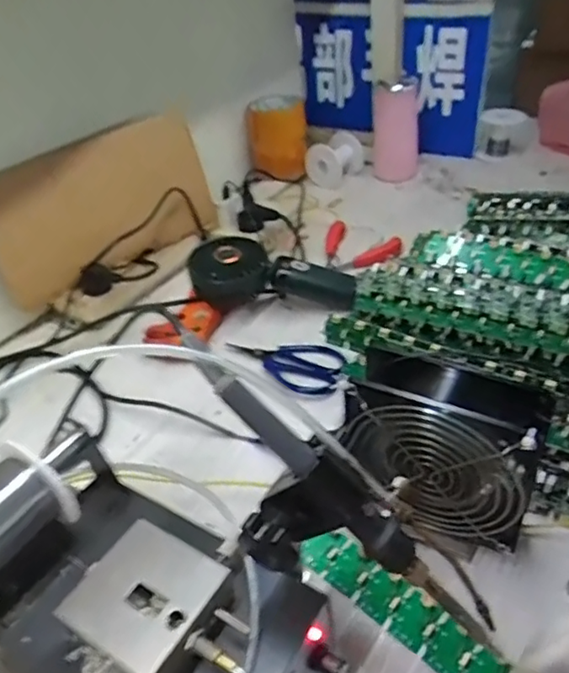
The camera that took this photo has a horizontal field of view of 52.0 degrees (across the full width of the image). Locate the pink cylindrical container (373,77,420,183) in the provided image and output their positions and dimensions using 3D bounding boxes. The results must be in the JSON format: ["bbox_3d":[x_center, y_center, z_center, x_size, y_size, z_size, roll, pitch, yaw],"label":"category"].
[{"bbox_3d":[0.167,-0.306,0.864,0.068,0.132,0.062,1,38,9],"label":"pink cylindrical container"}]

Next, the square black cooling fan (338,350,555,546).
[{"bbox_3d":[0.103,0.081,0.384,0.119,0.131,0.045,14,42,24],"label":"square black cooling fan"}]

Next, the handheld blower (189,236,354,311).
[{"bbox_3d":[-0.016,-0.062,0.641,0.179,0.053,0.073,9,38,-5],"label":"handheld blower"}]

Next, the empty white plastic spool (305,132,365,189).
[{"bbox_3d":[0.080,-0.274,0.901,0.065,0.065,0.084,19,44,28],"label":"empty white plastic spool"}]

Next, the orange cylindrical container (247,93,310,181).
[{"bbox_3d":[-0.010,-0.300,0.884,0.087,0.096,0.079,-6,38,0],"label":"orange cylindrical container"}]

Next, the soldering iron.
[{"bbox_3d":[0.027,0.074,0.273,0.201,0.018,0.020,45,50,-1],"label":"soldering iron"}]

